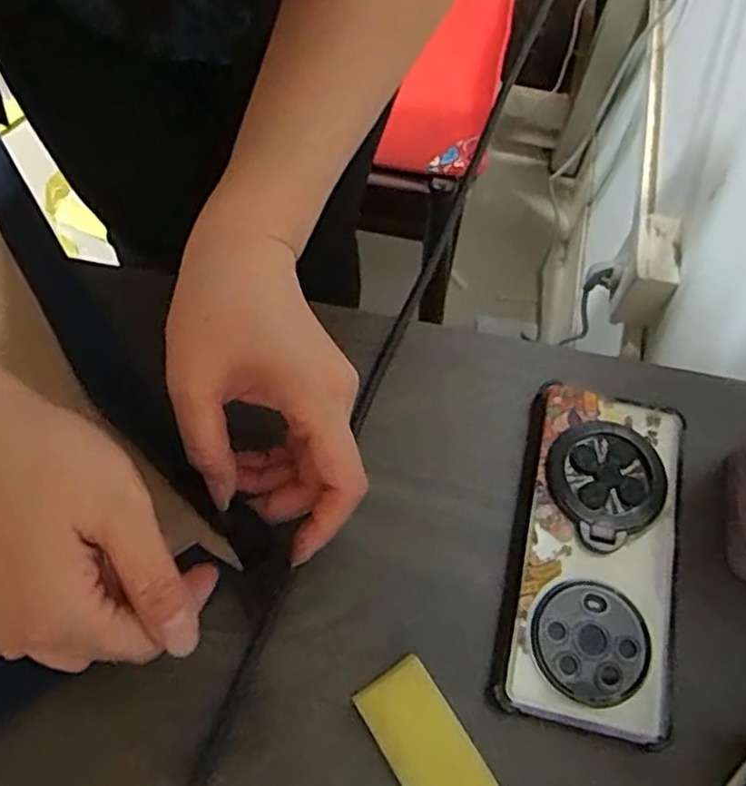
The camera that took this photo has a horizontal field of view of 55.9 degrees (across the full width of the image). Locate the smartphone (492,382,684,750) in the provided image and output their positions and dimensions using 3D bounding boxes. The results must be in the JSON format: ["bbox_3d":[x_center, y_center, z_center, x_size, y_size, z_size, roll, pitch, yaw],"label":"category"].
[{"bbox_3d":[0.106,0.074,0.337,0.074,0.014,0.160,13,66,3],"label":"smartphone"}]

